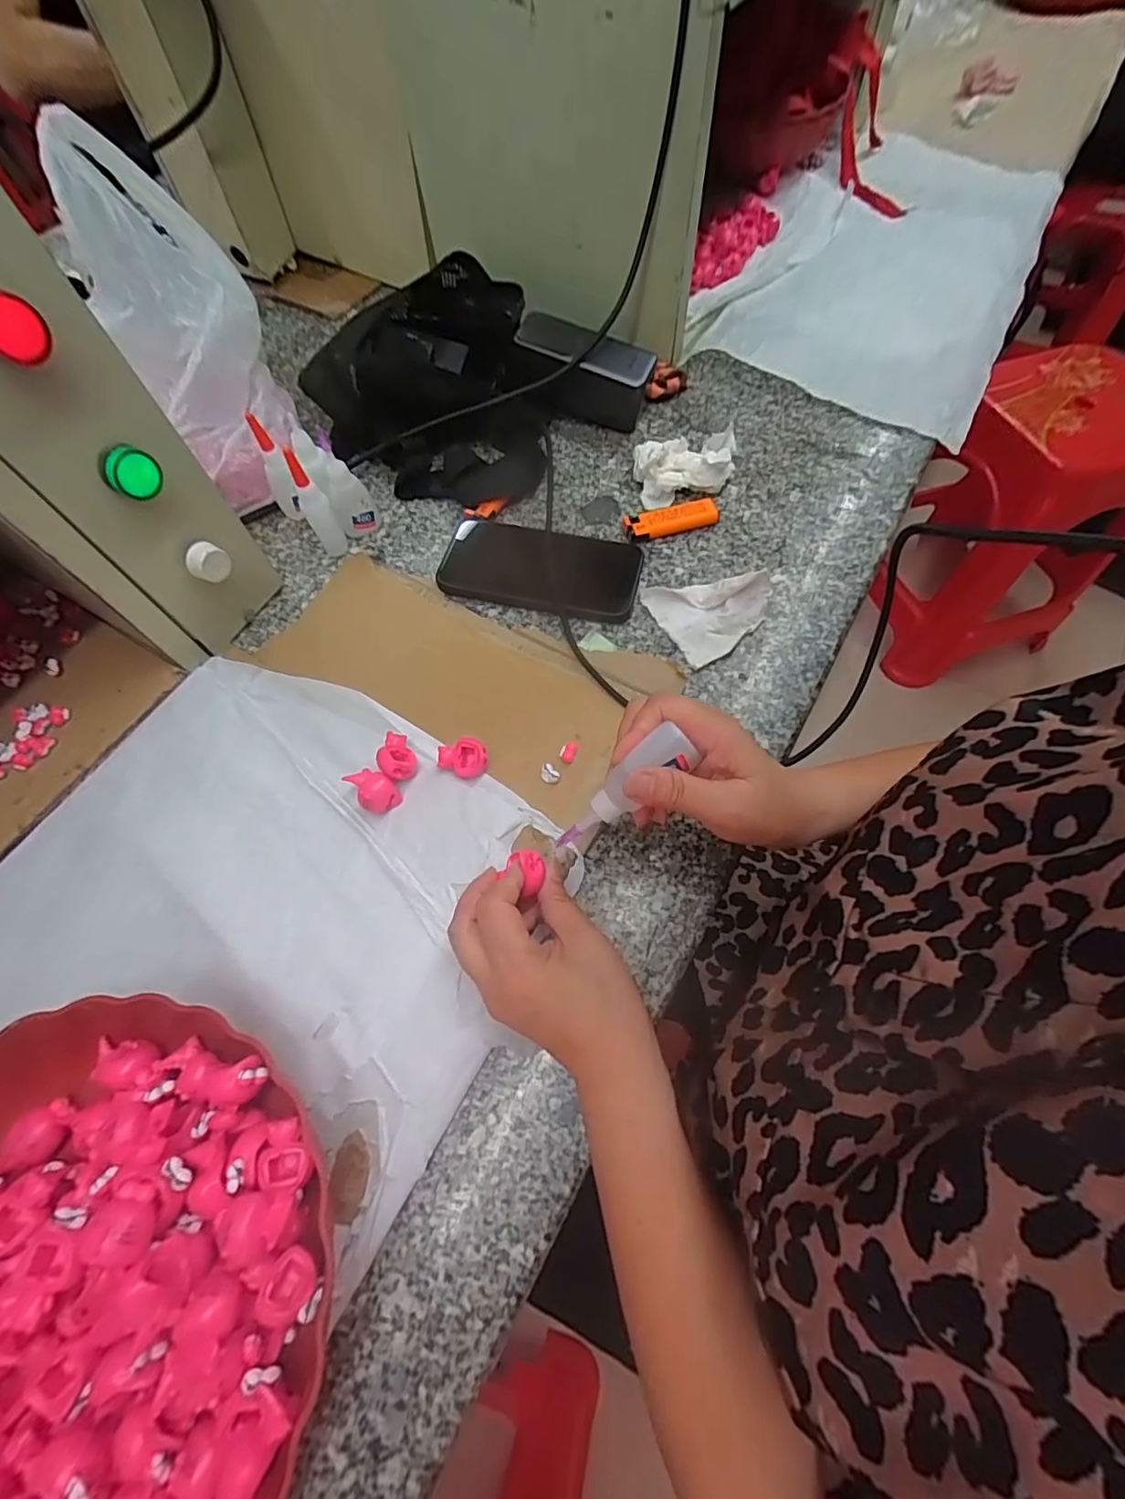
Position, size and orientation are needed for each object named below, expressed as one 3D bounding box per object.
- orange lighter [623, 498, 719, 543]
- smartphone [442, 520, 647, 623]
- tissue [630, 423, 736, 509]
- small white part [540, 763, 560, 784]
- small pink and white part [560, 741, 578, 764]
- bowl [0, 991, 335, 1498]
[{"bbox_3d":[0.096,-0.202,0.476,0.085,0.015,0.025,-15,65,-7],"label":"orange lighter"},{"bbox_3d":[-0.018,-0.151,0.450,0.158,0.017,0.073,10,65,5],"label":"smartphone"},{"bbox_3d":[0.116,-0.258,0.493,0.096,0.031,0.062,-9,64,-4],"label":"tissue"},{"bbox_3d":[-0.008,0.017,0.370,0.014,0.010,0.012,35,69,16],"label":"small white part"},{"bbox_3d":[0.004,0.002,0.377,0.011,0.008,0.015,22,66,11],"label":"small pink and white part"},{"bbox_3d":[-0.222,0.243,0.234,0.228,0.061,0.232,0,64,0],"label":"bowl"}]

